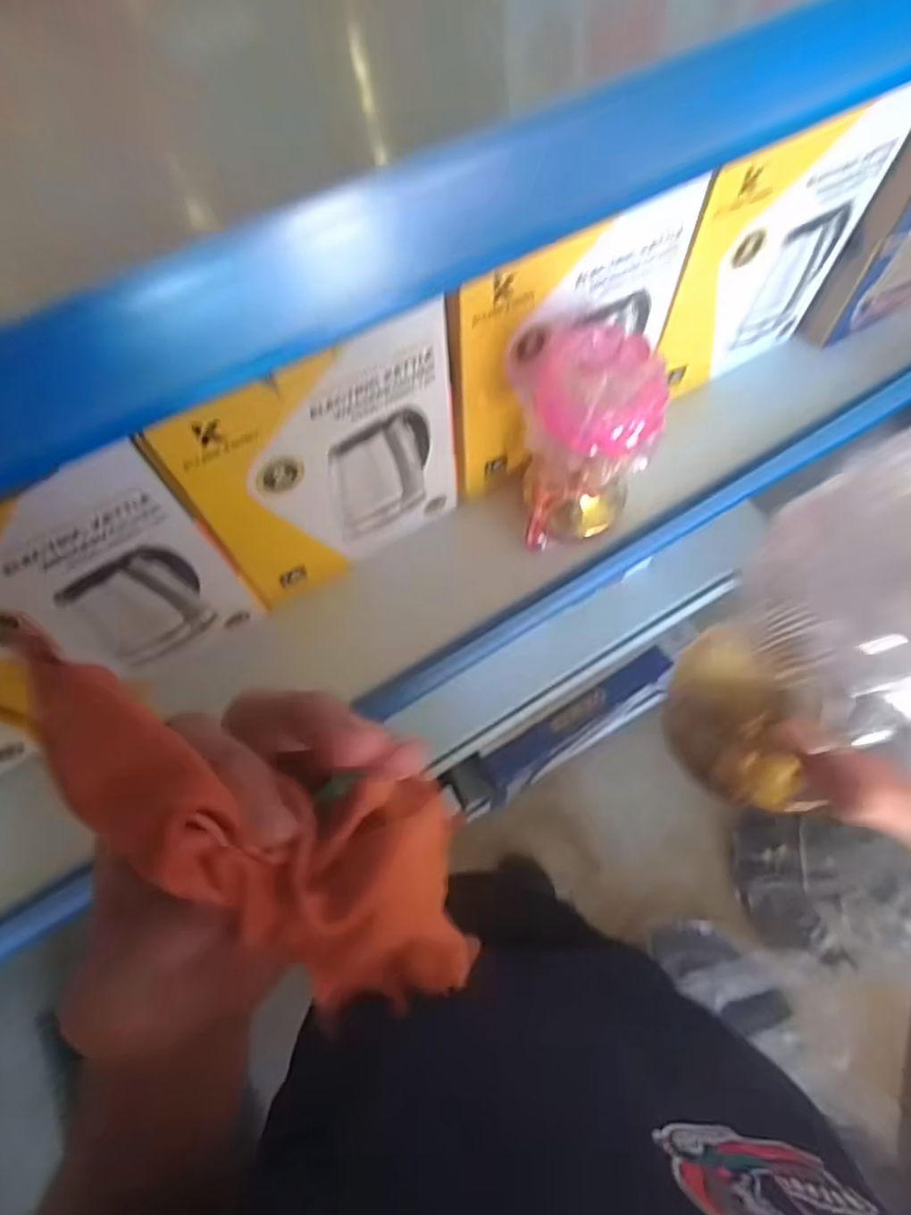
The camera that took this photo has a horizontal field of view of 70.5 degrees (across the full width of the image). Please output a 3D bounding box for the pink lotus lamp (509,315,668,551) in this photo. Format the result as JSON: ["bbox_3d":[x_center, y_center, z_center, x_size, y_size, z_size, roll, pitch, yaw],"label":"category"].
[{"bbox_3d":[0.098,-0.138,0.513,0.092,0.183,0.115,-19,68,-6],"label":"pink lotus lamp"}]

